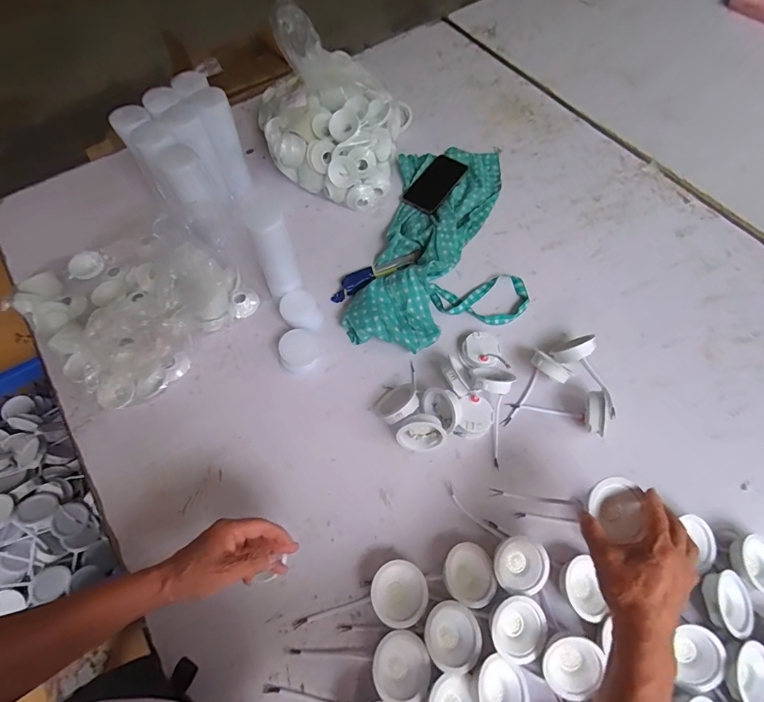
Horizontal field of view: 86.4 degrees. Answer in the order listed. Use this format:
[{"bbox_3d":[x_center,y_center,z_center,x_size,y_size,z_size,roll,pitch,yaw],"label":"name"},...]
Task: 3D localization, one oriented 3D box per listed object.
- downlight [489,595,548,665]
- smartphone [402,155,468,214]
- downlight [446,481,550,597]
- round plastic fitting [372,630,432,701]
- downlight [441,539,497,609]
[{"bbox_3d":[0.168,0.344,0.508,0.072,0.025,0.072,3,77,-11],"label":"downlight"},{"bbox_3d":[0.113,-0.355,0.861,0.078,0.006,0.164,31,67,14],"label":"smartphone"},{"bbox_3d":[0.161,0.246,0.556,0.070,0.034,0.159,-22,65,-11],"label":"downlight"},{"bbox_3d":[0.023,0.381,0.489,0.068,0.034,0.074,0,63,0],"label":"round plastic fitting"},{"bbox_3d":[0.113,0.294,0.535,0.065,0.026,0.072,-22,65,-11],"label":"downlight"}]

